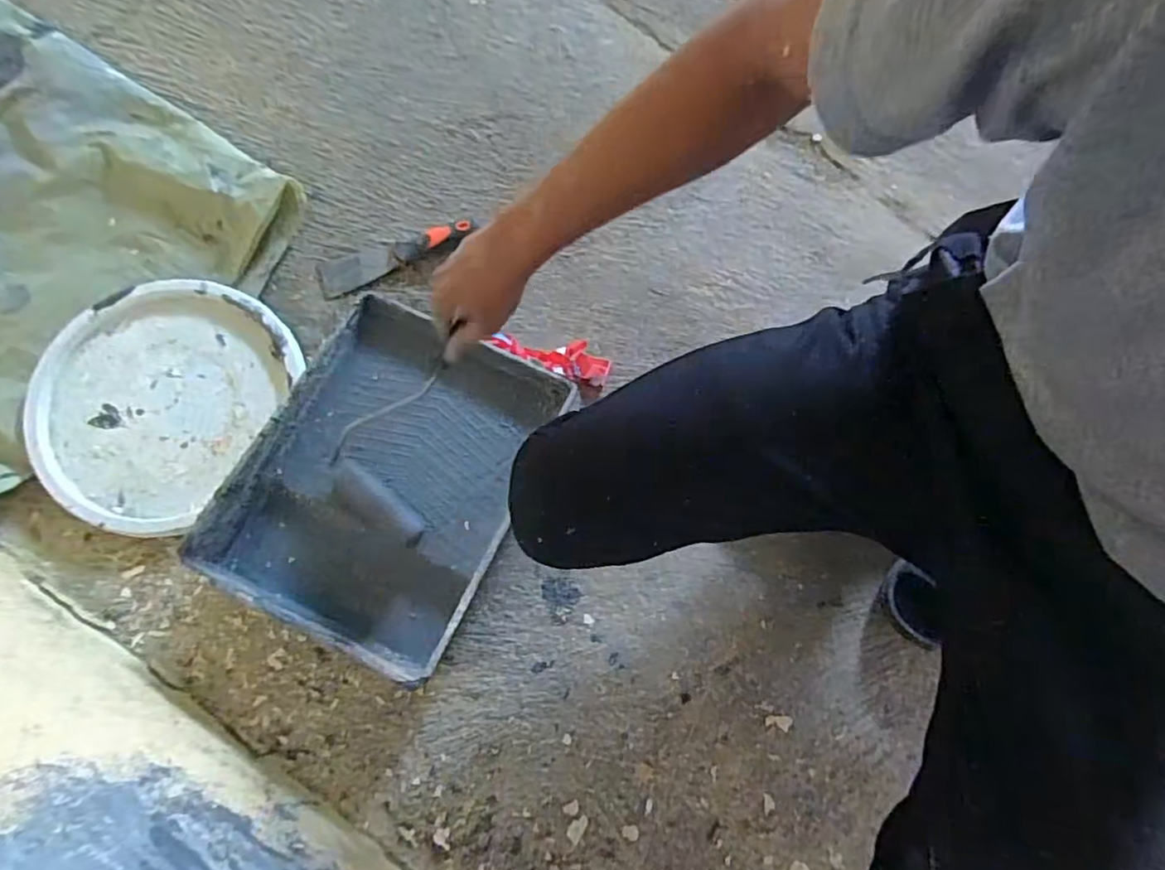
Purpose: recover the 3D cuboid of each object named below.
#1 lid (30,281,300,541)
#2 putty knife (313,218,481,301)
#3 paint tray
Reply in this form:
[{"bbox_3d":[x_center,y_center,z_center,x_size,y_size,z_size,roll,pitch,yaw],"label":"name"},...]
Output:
[{"bbox_3d":[-0.496,-0.048,0.726,0.260,0.017,0.290,28,78,8],"label":"lid"},{"bbox_3d":[-0.230,-0.222,0.767,0.194,0.029,0.052,-18,76,-4],"label":"putty knife"},{"bbox_3d":[-0.202,0.039,0.679,0.279,0.067,0.357,25,77,7],"label":"paint tray"}]

